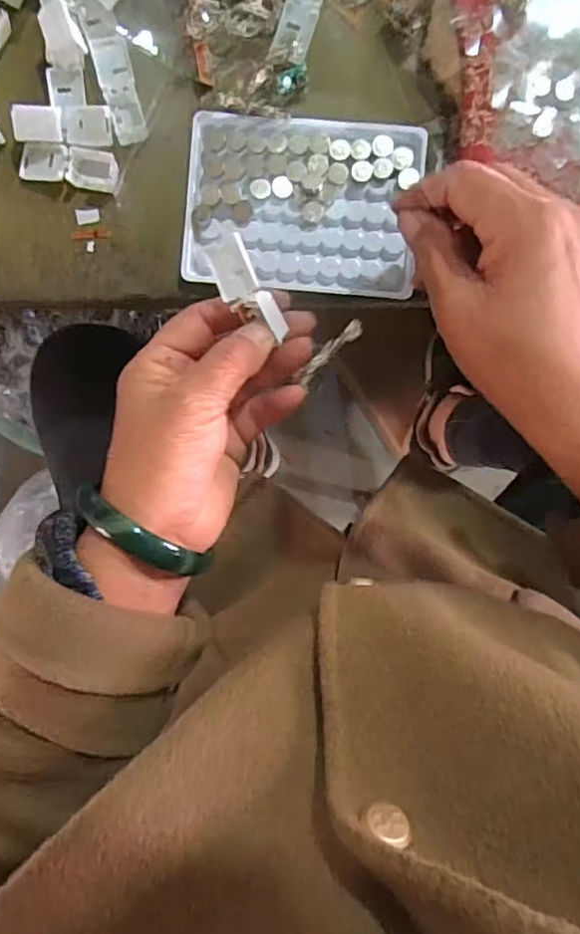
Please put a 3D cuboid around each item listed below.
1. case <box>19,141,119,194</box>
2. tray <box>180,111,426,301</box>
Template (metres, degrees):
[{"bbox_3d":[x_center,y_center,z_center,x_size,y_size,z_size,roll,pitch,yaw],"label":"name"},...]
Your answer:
[{"bbox_3d":[-0.123,-0.168,0.326,0.054,0.011,0.019,9,94,1],"label":"case"},{"bbox_3d":[0.007,-0.145,0.325,0.126,0.009,0.089,5,94,1],"label":"tray"}]

